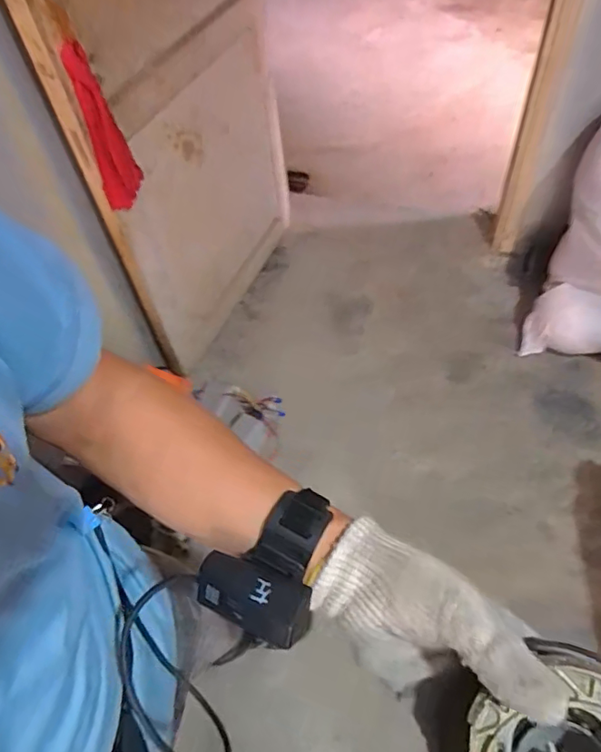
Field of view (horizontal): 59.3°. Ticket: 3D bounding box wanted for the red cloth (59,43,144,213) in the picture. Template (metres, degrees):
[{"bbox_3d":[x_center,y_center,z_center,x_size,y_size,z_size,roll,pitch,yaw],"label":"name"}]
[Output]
[{"bbox_3d":[-0.382,-0.475,1.030,0.078,0.316,0.022,-39,58,-21],"label":"red cloth"}]

